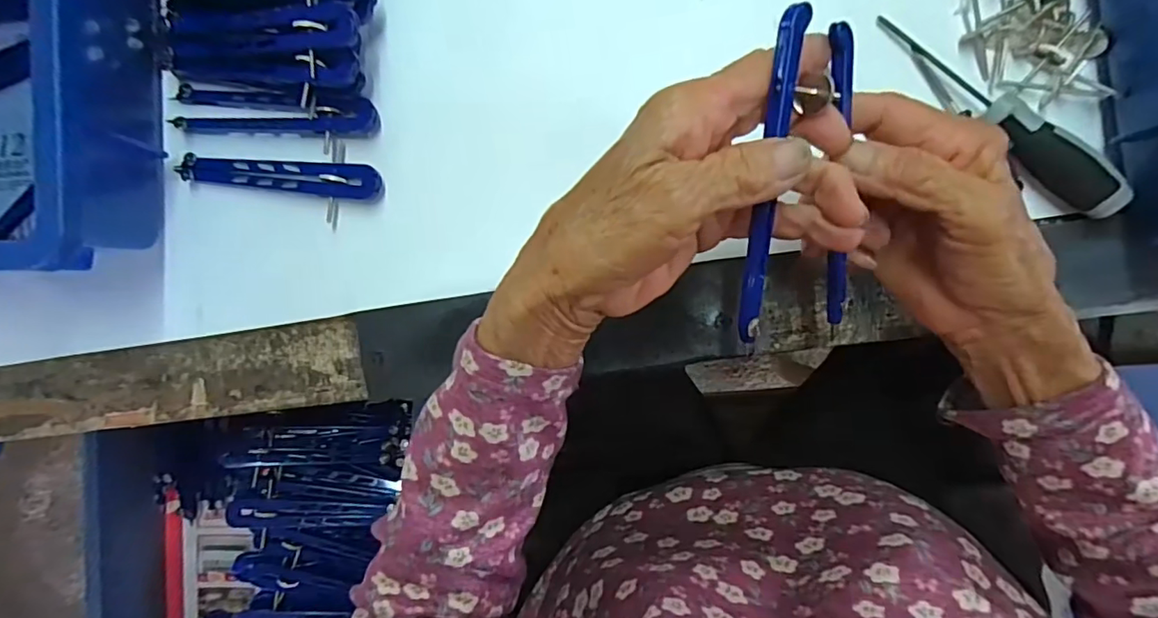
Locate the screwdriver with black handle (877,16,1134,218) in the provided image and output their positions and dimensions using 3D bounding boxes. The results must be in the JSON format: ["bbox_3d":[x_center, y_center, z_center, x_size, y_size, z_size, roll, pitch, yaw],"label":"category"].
[{"bbox_3d":[0.214,-0.101,0.279,0.021,0.021,0.144,-44,86,3],"label":"screwdriver with black handle"}]

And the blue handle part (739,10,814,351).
[{"bbox_3d":[0.070,-0.045,0.202,0.010,0.007,0.119,4,109,5],"label":"blue handle part"}]

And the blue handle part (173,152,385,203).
[{"bbox_3d":[-0.171,-0.077,0.313,0.120,0.007,0.019,7,90,5],"label":"blue handle part"}]

